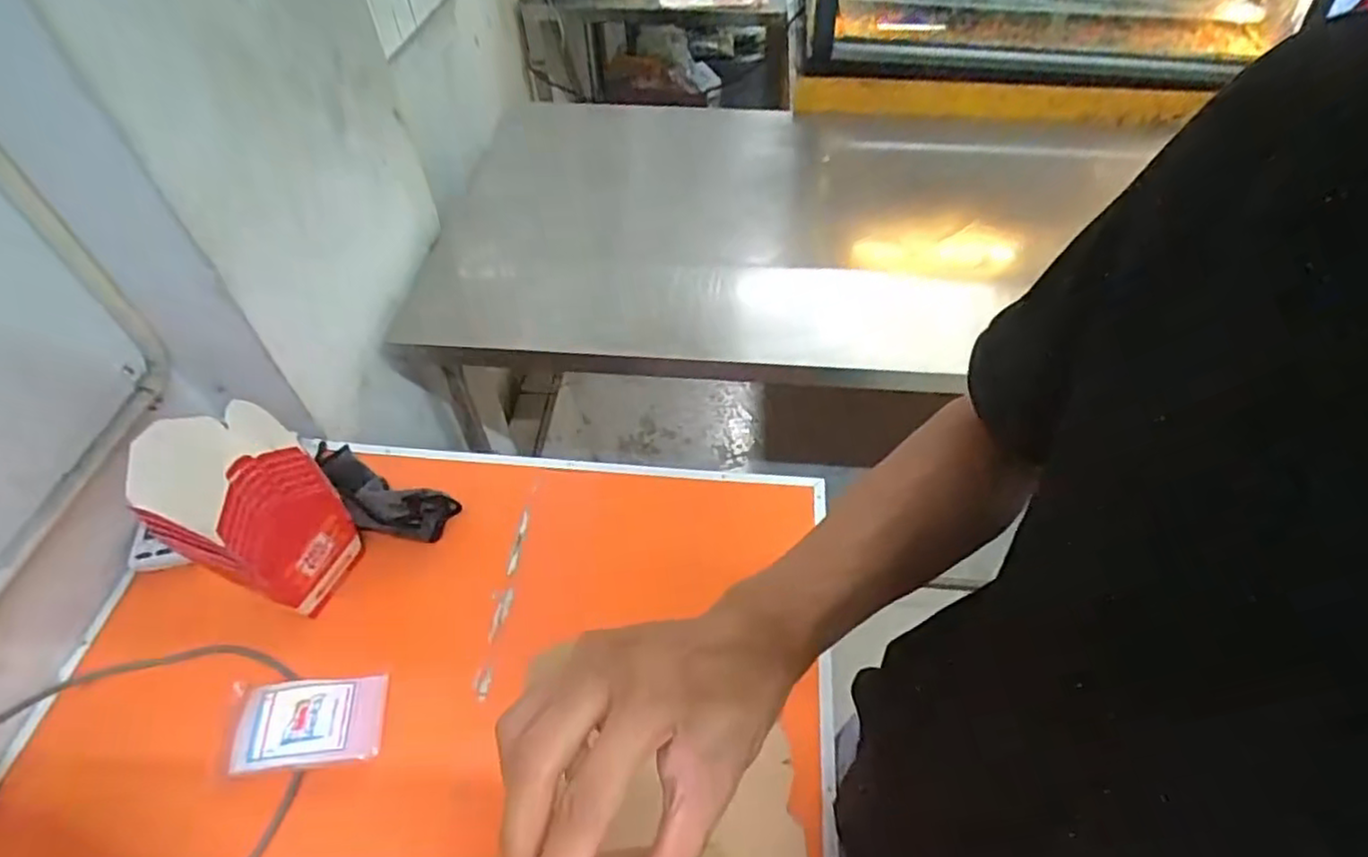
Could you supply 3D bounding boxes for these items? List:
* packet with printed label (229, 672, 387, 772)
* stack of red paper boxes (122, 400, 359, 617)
[{"bbox_3d":[-0.347,0.270,0.628,0.128,0.019,0.074,-5,51,-3],"label":"packet with printed label"},{"bbox_3d":[-0.406,0.083,0.642,0.105,0.204,0.127,25,55,20],"label":"stack of red paper boxes"}]

